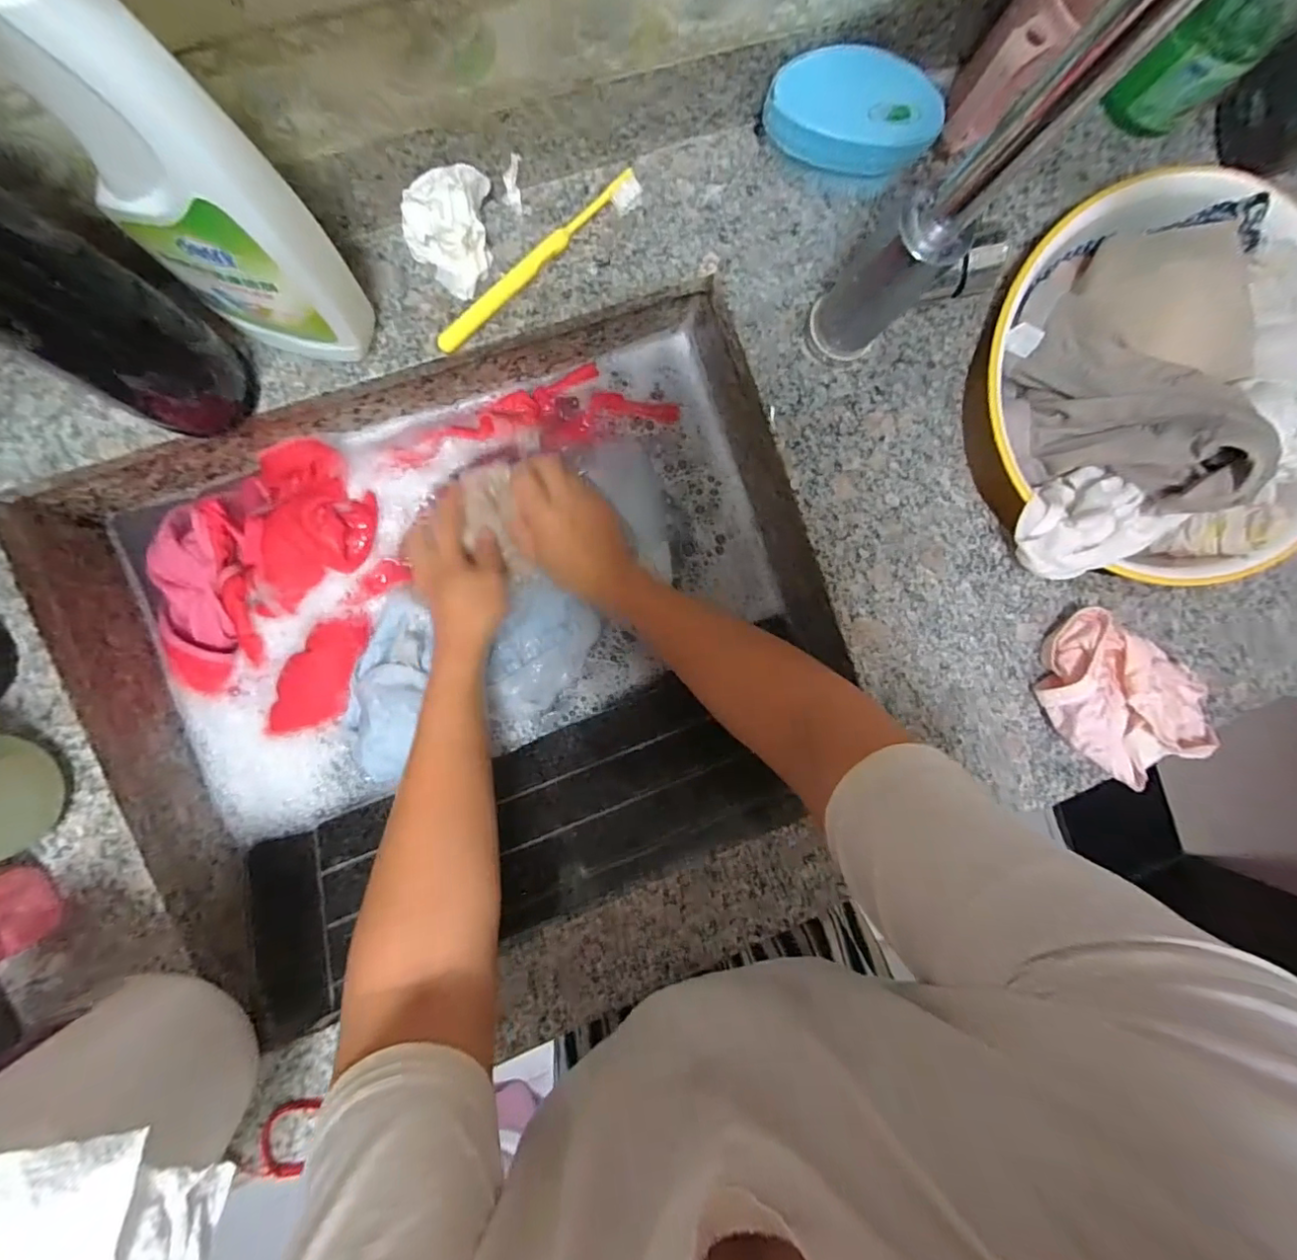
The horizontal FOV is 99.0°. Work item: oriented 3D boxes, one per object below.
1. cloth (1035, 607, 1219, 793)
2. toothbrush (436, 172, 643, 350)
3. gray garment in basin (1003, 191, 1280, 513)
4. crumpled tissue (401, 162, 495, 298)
[{"bbox_3d":[0.375,0.059,0.434,0.150,0.036,0.104,29,88,-8],"label":"cloth"},{"bbox_3d":[-0.074,-0.250,0.375,0.176,0.010,0.018,-42,96,-5],"label":"toothbrush"},{"bbox_3d":[0.374,-0.208,0.400,0.177,0.104,0.215,40,86,-7],"label":"gray garment in basin"},{"bbox_3d":[-0.124,-0.254,0.355,0.059,0.043,0.055,-20,94,-7],"label":"crumpled tissue"}]

